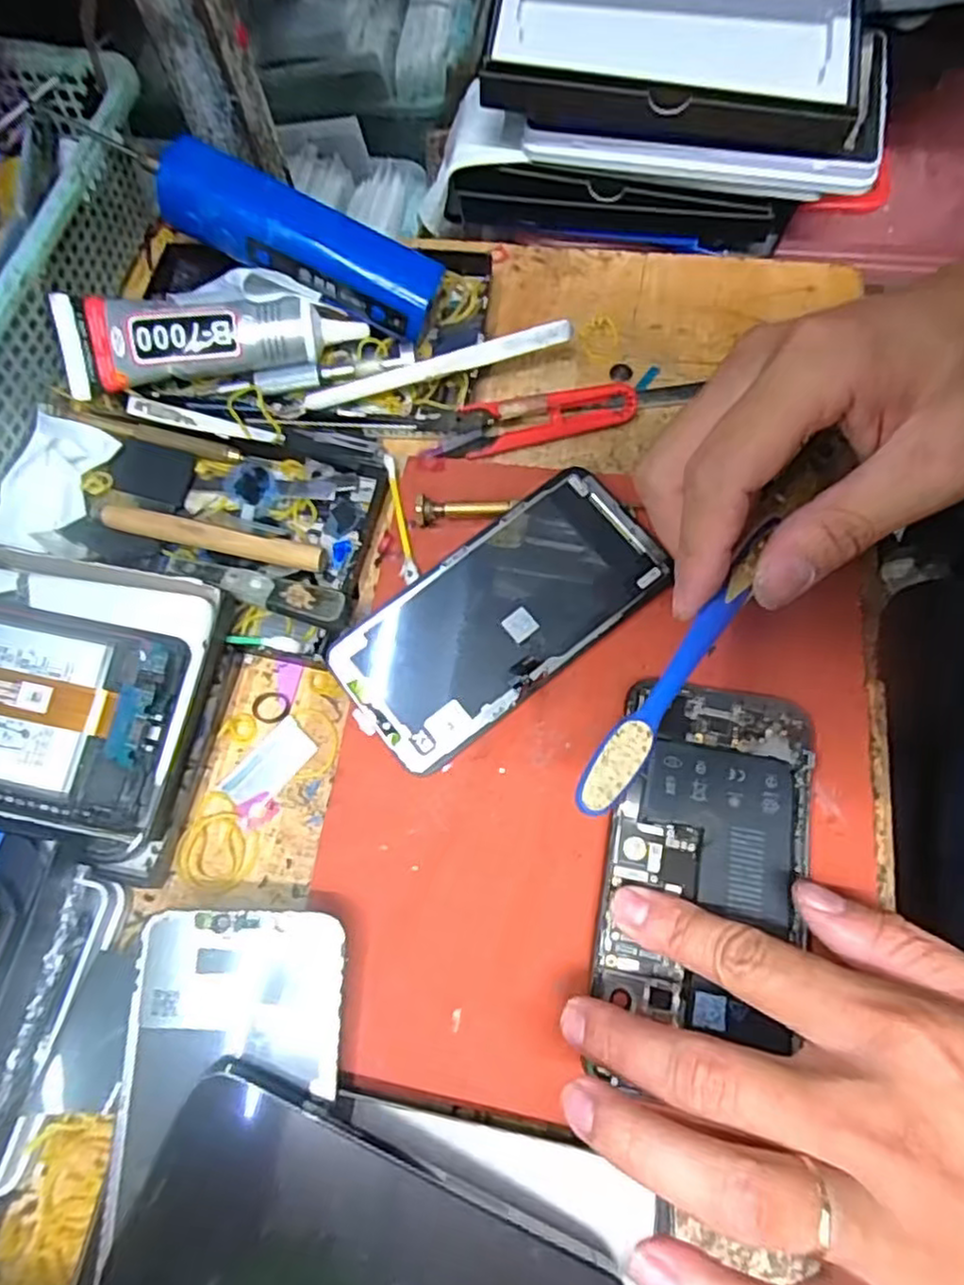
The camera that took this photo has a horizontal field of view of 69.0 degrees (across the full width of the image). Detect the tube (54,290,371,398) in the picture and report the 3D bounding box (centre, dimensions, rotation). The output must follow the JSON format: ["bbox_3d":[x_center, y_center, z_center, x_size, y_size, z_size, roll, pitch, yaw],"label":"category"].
[{"bbox_3d":[-0.127,-0.140,0.329,0.135,0.028,0.033,-5,69,1],"label":"tube"}]

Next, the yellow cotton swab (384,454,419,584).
[{"bbox_3d":[-0.037,-0.057,0.313,0.007,0.004,0.067,-13,69,-2],"label":"yellow cotton swab"}]

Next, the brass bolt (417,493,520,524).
[{"bbox_3d":[-0.008,-0.059,0.310,0.043,0.011,0.009,-1,69,3],"label":"brass bolt"}]

